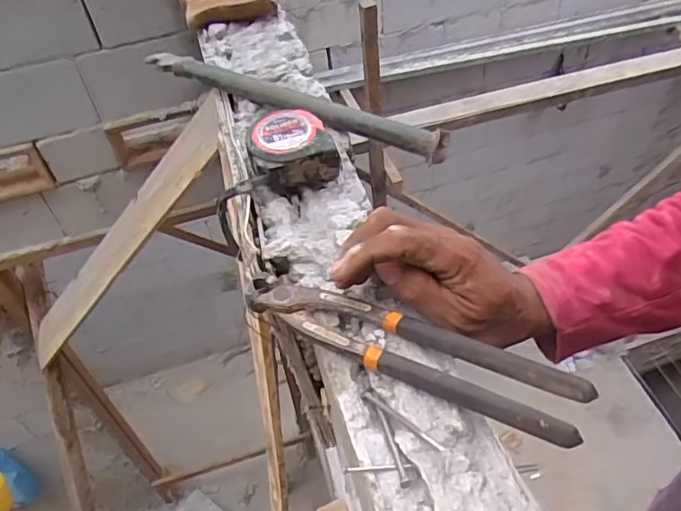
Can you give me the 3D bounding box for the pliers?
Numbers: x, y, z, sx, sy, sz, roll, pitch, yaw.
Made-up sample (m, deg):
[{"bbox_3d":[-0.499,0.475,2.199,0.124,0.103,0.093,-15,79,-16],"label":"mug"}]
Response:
[{"bbox_3d":[0.036,0.056,0.350,0.214,0.019,0.040,18,52,27],"label":"pliers"}]

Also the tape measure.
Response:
[{"bbox_3d":[-0.041,-0.086,0.471,0.065,0.043,0.054,-16,48,-8],"label":"tape measure"}]

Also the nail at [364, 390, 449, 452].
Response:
[{"bbox_3d":[0.035,0.094,0.329,0.006,0.007,0.065,-38,41,-26],"label":"nail"}]

